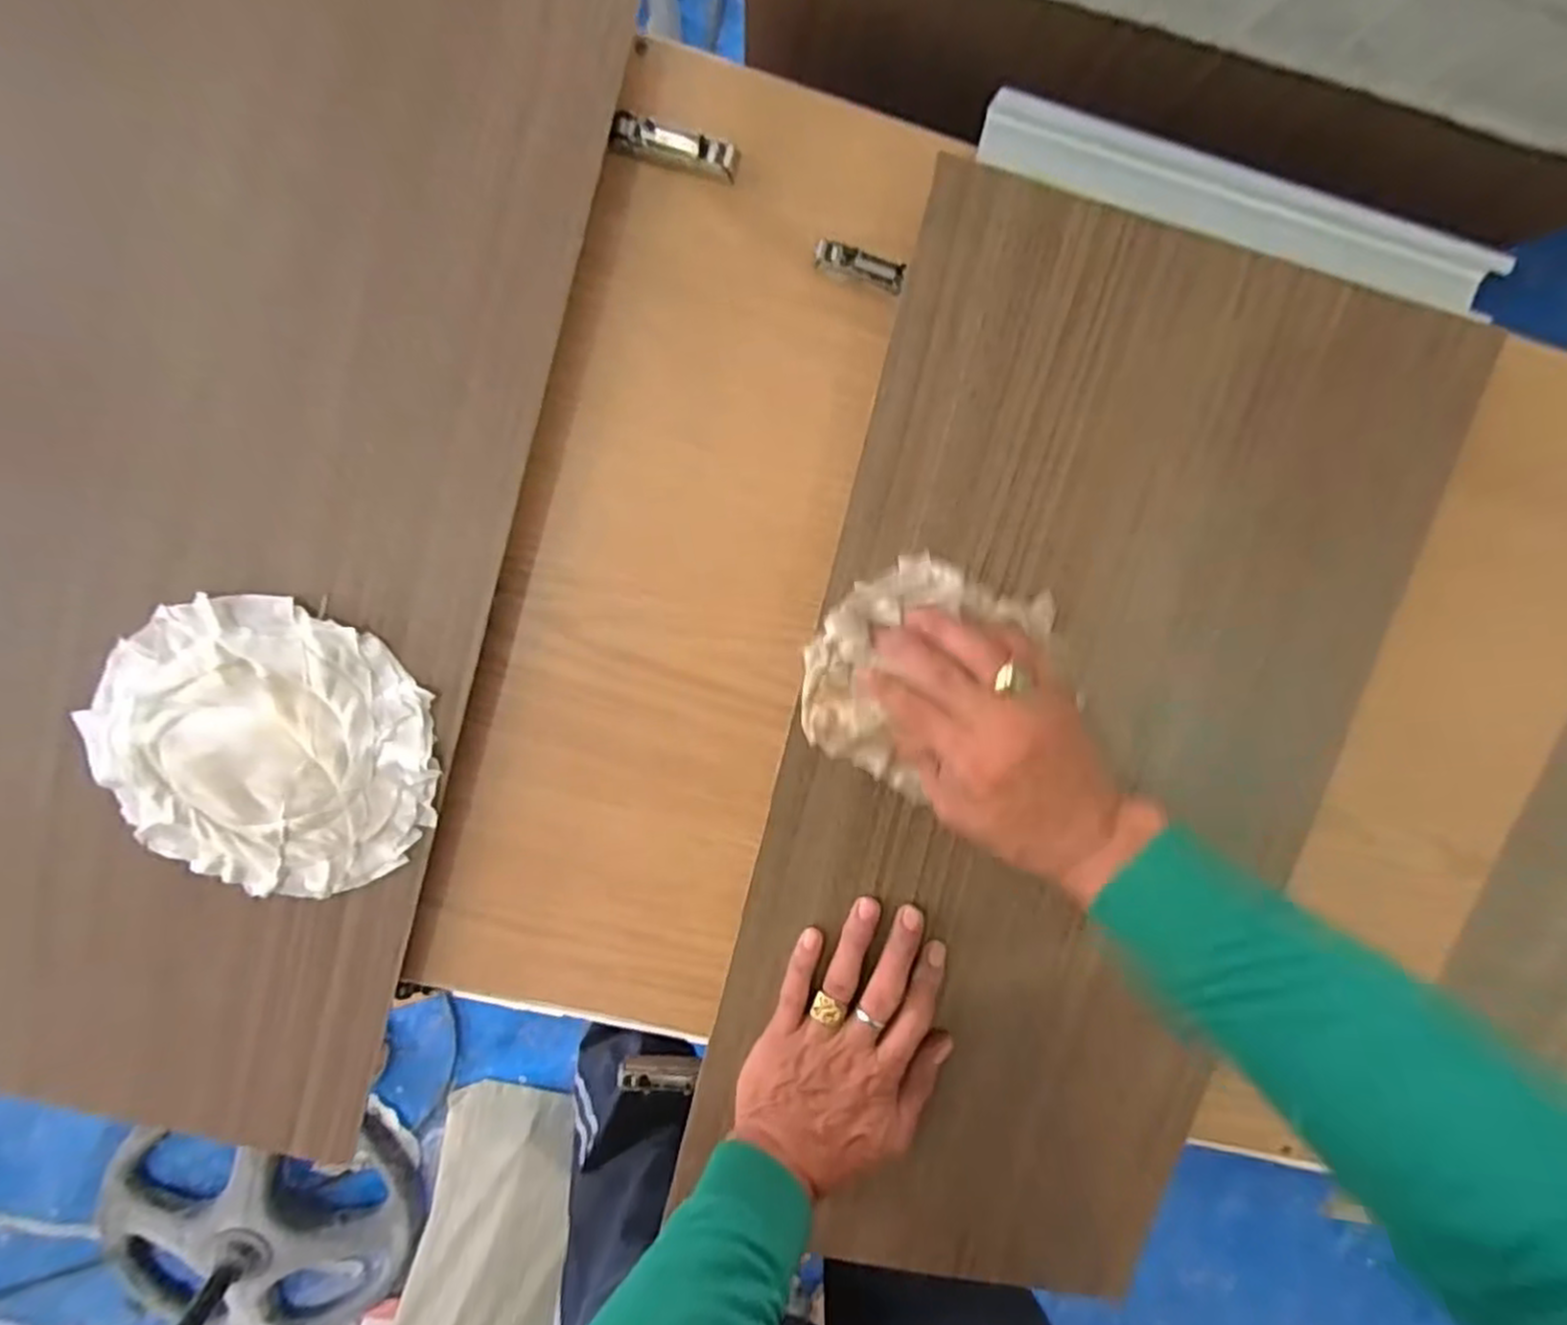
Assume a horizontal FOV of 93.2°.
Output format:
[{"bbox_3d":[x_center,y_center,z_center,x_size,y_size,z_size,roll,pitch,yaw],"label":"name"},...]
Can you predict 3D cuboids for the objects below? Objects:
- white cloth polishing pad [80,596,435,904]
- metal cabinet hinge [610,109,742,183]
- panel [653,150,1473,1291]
[{"bbox_3d":[-0.304,0.053,0.430,0.186,0.020,0.175,5,101,-4],"label":"white cloth polishing pad"},{"bbox_3d":[-0.059,-0.282,0.408,0.069,0.024,0.019,15,100,-6],"label":"metal cabinet hinge"},{"bbox_3d":[0.174,0.094,0.485,0.350,0.022,0.695,13,99,-5],"label":"panel"}]

